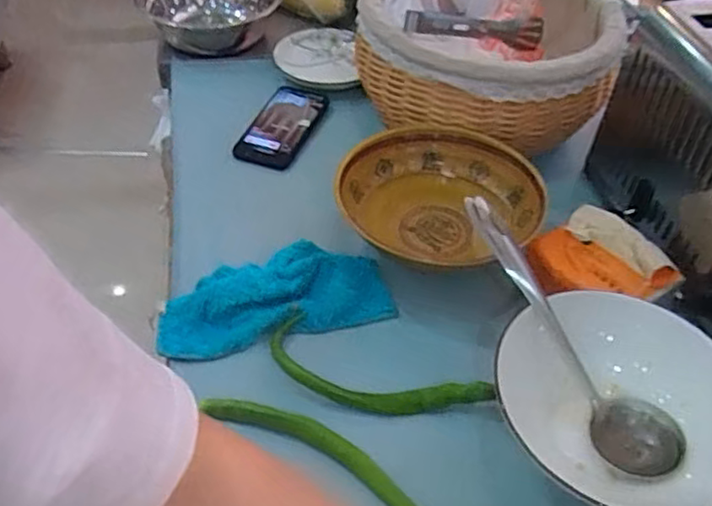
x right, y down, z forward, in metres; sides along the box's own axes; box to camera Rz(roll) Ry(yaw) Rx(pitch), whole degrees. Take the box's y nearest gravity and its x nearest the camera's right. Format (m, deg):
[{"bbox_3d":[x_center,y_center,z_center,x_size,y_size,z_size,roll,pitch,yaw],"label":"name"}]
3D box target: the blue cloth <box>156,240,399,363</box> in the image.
[{"bbox_3d":[-0.081,0.036,0.638,0.221,0.039,0.102,-12,48,-14],"label":"blue cloth"}]

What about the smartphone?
[{"bbox_3d":[-0.093,-0.166,0.841,0.075,0.009,0.147,16,48,12],"label":"smartphone"}]

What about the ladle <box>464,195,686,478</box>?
[{"bbox_3d":[0.173,0.066,0.566,0.063,0.054,0.268,-28,78,-26],"label":"ladle"}]

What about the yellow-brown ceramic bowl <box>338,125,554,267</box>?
[{"bbox_3d":[0.090,-0.057,0.702,0.205,0.063,0.174,16,47,12],"label":"yellow-brown ceramic bowl"}]

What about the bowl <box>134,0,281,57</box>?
[{"bbox_3d":[-0.224,-0.378,1.014,0.202,0.072,0.202,1,46,-1],"label":"bowl"}]

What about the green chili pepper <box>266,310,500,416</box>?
[{"bbox_3d":[0.014,0.111,0.580,0.199,0.021,0.069,21,49,17],"label":"green chili pepper"}]

